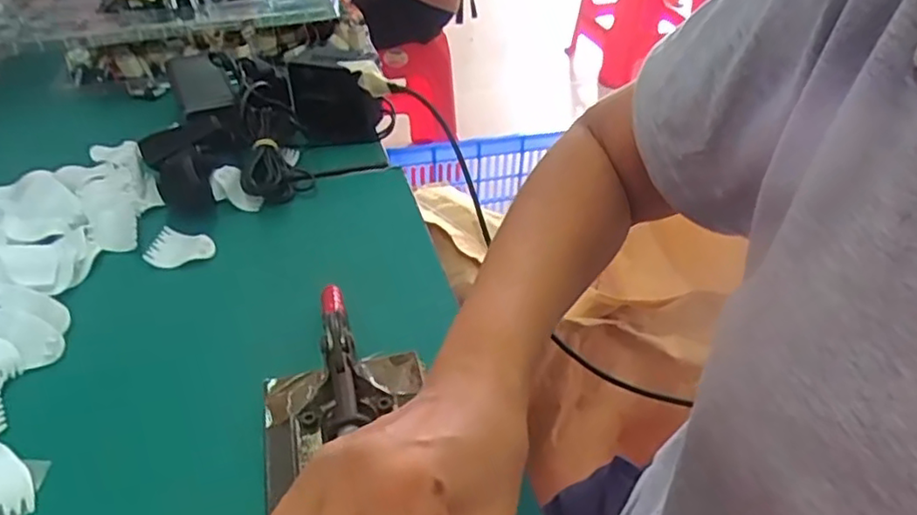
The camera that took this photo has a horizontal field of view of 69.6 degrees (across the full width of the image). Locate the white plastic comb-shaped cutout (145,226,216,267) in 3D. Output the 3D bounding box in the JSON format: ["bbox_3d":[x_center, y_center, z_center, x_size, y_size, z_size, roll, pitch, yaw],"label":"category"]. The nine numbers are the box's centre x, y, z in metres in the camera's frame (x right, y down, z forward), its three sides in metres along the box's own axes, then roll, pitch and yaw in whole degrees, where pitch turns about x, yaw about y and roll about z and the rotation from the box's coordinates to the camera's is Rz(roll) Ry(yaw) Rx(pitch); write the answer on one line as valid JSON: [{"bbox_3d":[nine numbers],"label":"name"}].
[{"bbox_3d":[-0.218,-0.006,0.515,0.051,0.006,0.039,13,41,13],"label":"white plastic comb-shaped cutout"}]

